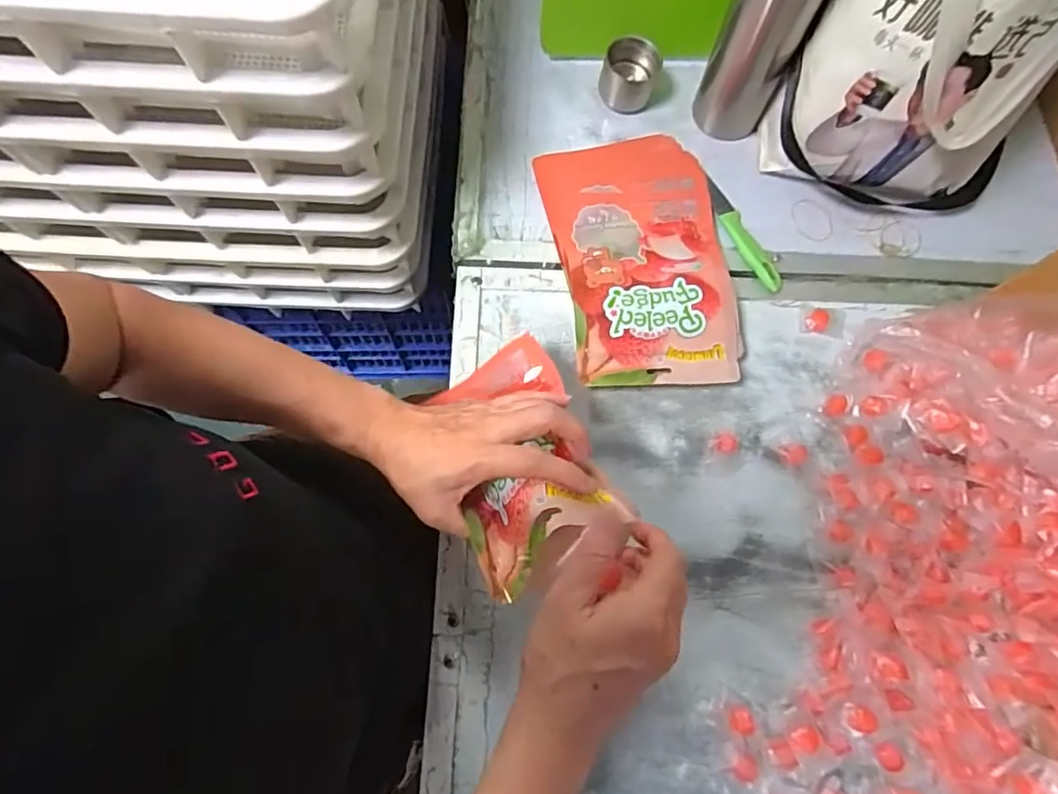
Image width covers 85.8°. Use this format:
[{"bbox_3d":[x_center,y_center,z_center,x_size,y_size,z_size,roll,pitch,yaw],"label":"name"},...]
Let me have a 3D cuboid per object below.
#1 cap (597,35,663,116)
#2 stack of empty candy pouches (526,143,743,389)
[{"bbox_3d":[0.112,-0.361,0.641,0.060,0.052,0.054,17,73,3],"label":"cap"},{"bbox_3d":[0.119,-0.151,0.606,0.176,0.035,0.298,-8,73,-5],"label":"stack of empty candy pouches"}]

